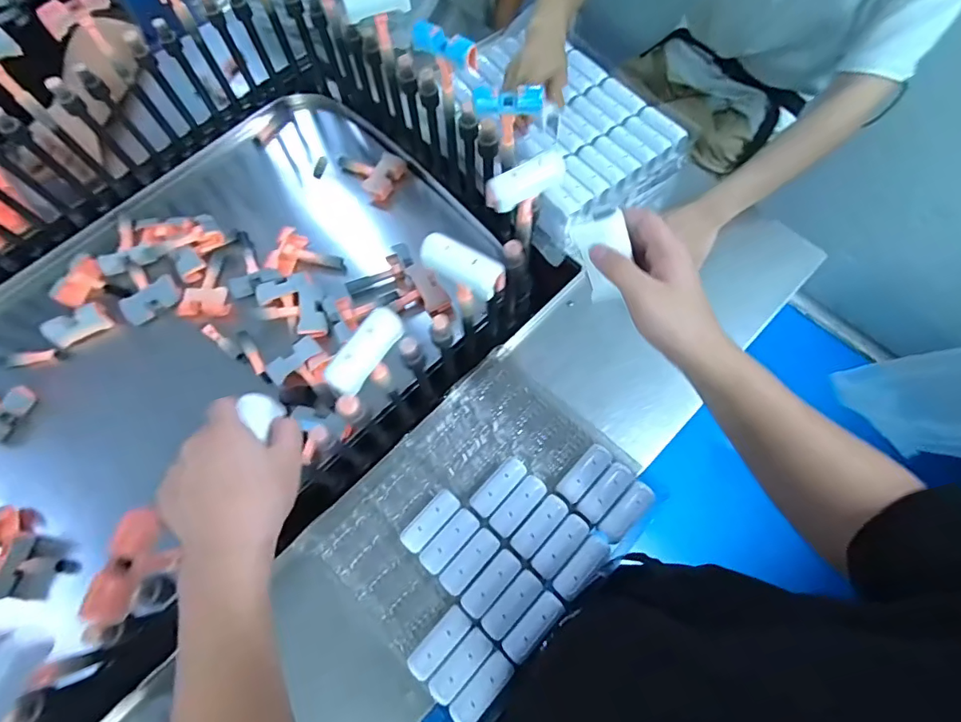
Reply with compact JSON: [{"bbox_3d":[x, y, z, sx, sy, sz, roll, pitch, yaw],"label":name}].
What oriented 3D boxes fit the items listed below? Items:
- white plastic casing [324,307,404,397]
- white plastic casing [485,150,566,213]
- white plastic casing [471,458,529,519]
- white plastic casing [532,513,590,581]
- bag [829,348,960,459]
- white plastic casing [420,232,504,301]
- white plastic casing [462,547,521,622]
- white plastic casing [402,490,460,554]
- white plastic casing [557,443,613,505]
[{"bbox_3d":[-0.099,-0.010,0.412,0.032,0.017,0.079,46,70,-30],"label":"white plastic casing"},{"bbox_3d":[0.046,-0.176,0.477,0.082,0.029,0.025,-28,71,-10],"label":"white plastic casing"},{"bbox_3d":[0.022,0.147,0.573,0.028,0.015,0.077,42,75,15],"label":"white plastic casing"},{"bbox_3d":[0.091,0.208,0.552,0.028,0.009,0.078,41,75,15],"label":"white plastic casing"},{"bbox_3d":[0.930,0.099,1.011,0.055,0.280,0.281,-34,72,-12],"label":"bag"},{"bbox_3d":[-0.019,-0.086,0.439,0.075,0.026,0.027,26,71,10],"label":"white plastic casing"},{"bbox_3d":[0.012,0.244,0.536,0.028,0.009,0.077,41,74,15],"label":"white plastic casing"},{"bbox_3d":[-0.057,0.183,0.558,0.030,0.008,0.076,41,74,15],"label":"white plastic casing"},{"bbox_3d":[0.125,0.130,0.576,0.027,0.015,0.078,42,75,15],"label":"white plastic casing"}]

